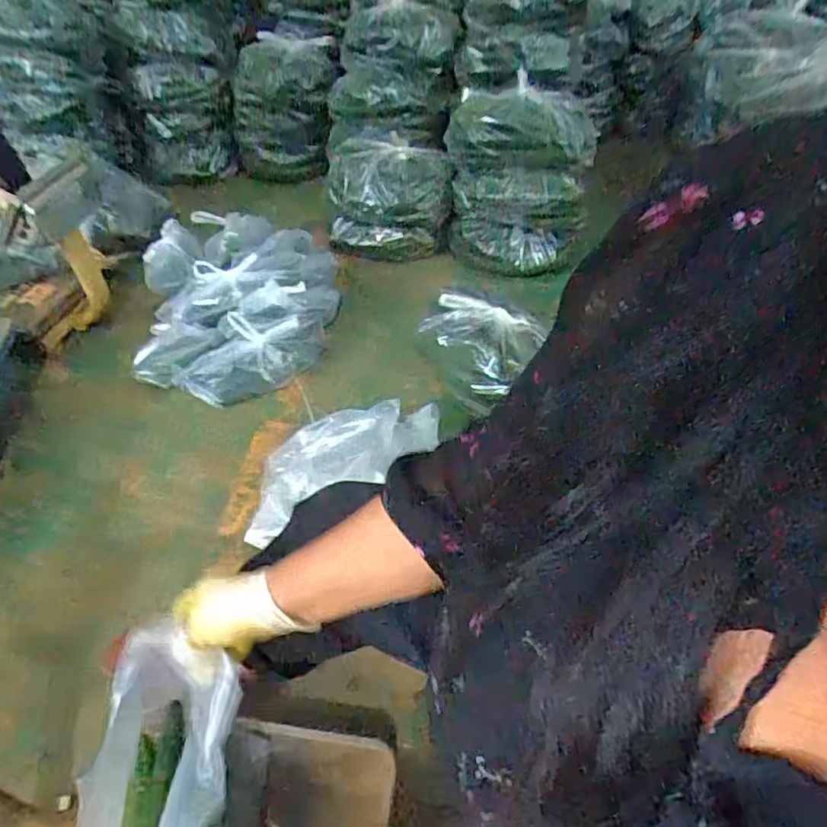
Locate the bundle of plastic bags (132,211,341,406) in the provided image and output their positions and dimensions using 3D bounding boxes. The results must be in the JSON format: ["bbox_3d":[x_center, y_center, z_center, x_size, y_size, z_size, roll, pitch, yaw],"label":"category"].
[{"bbox_3d":[-0.422,-0.284,1.394,0.467,0.184,0.584,-7,44,-4],"label":"bundle of plastic bags"}]

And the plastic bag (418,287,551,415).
[{"bbox_3d":[0.144,-0.129,1.210,0.186,0.150,0.223,-20,47,-17],"label":"plastic bag"}]

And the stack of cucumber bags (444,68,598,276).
[{"bbox_3d":[0.286,-0.632,1.621,0.370,0.434,0.312,10,46,13],"label":"stack of cucumber bags"}]

